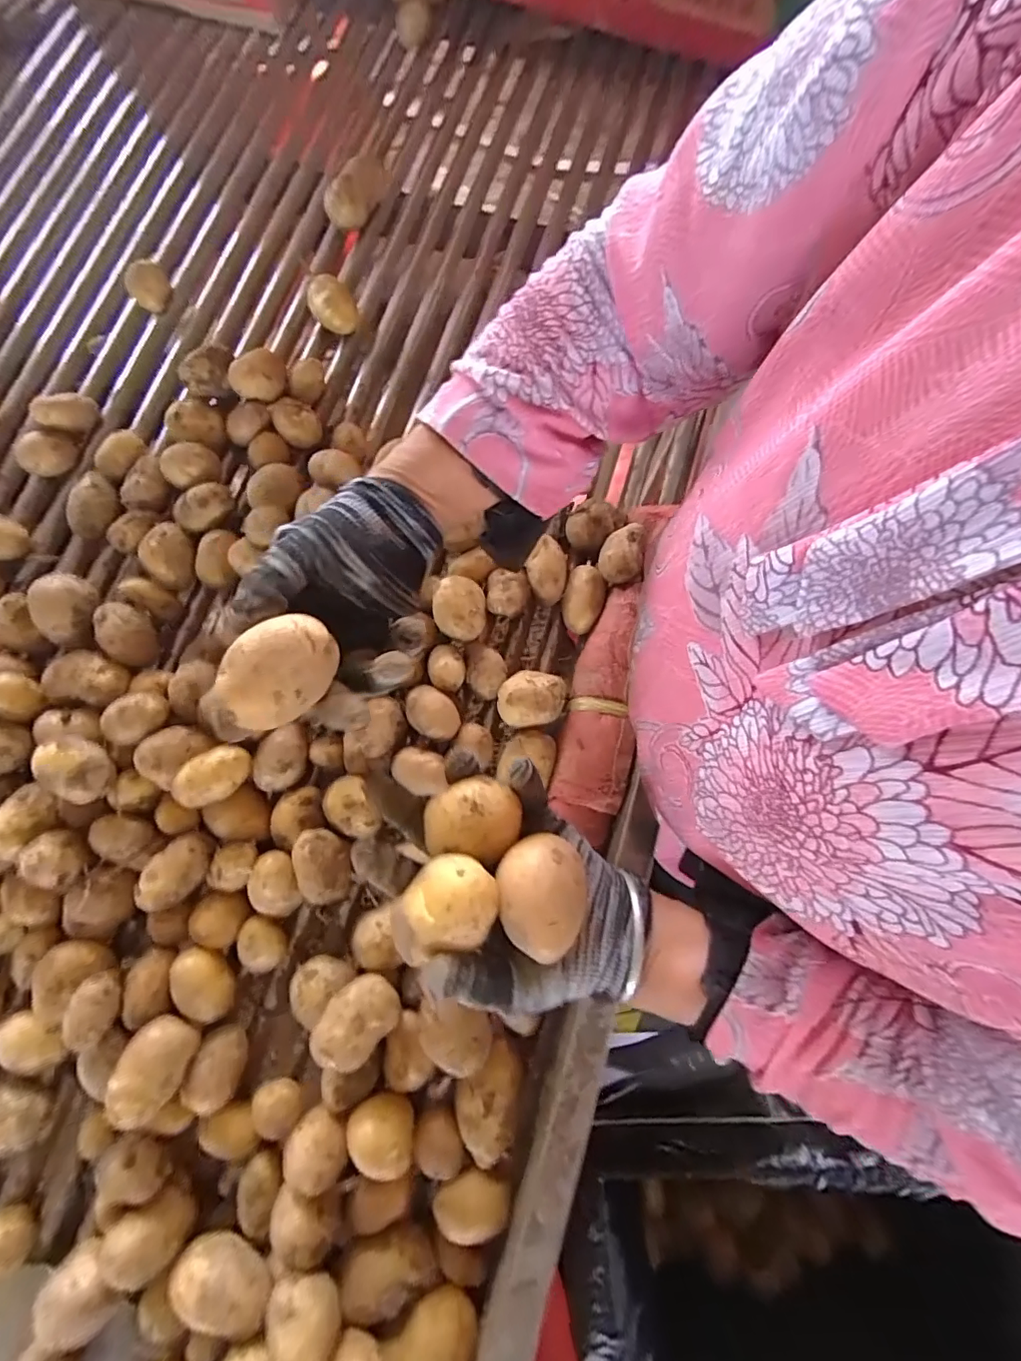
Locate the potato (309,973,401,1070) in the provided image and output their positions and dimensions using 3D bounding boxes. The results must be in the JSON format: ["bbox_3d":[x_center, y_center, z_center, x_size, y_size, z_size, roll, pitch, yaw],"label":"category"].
[{"bbox_3d":[-0.101,0.224,0.348,0.041,0.035,0.053,39,77,9],"label":"potato"}]

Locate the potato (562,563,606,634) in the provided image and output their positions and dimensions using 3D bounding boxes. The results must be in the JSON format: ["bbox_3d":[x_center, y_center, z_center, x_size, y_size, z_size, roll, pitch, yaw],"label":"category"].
[{"bbox_3d":[0.060,-0.068,0.435,0.031,0.027,0.051,16,75,3],"label":"potato"}]

